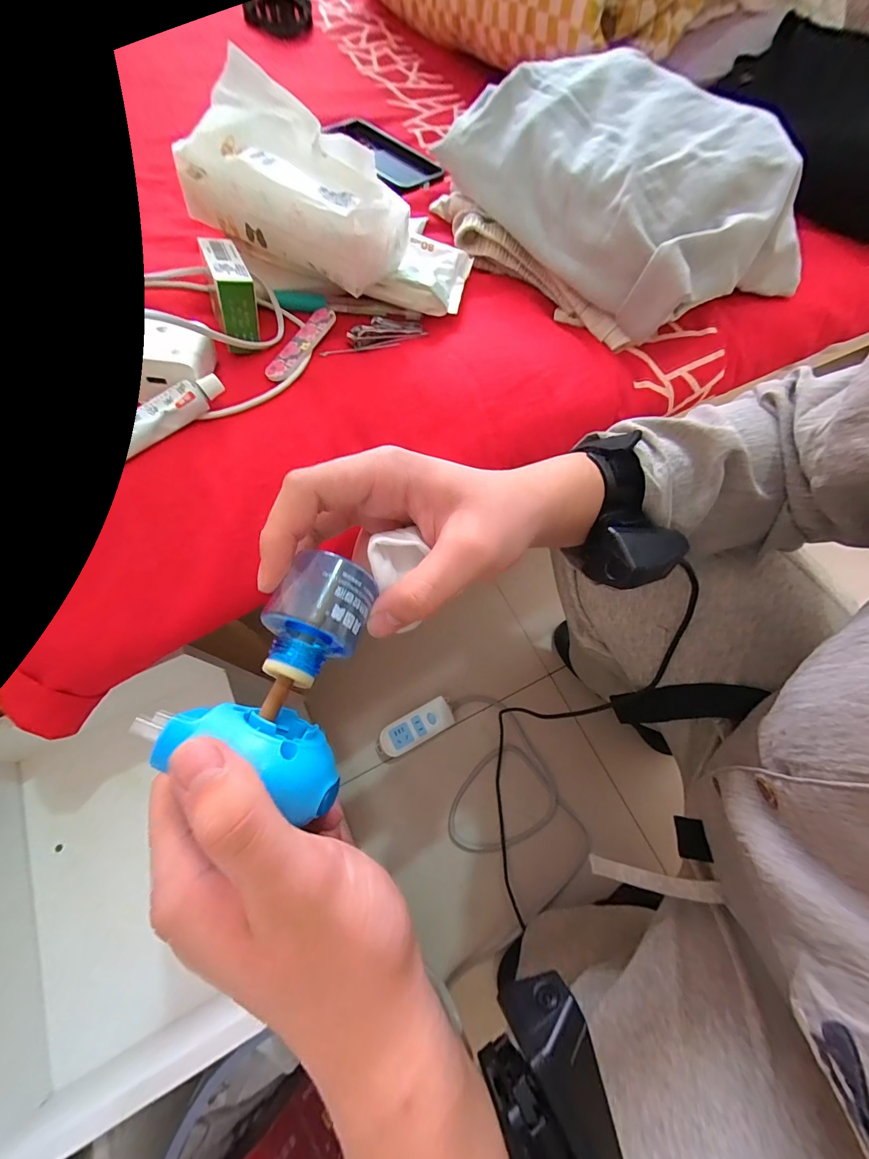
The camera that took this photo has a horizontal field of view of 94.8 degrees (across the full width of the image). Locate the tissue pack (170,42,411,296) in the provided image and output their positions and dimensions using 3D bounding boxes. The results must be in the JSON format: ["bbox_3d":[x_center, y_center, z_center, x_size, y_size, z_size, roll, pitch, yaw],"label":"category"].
[{"bbox_3d":[-0.105,-0.296,0.315,0.153,0.091,0.092,25,69,7],"label":"tissue pack"}]

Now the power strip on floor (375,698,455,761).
[{"bbox_3d":[-0.033,0.252,0.675,0.137,0.027,0.051,-26,72,-13],"label":"power strip on floor"}]

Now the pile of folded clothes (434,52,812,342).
[{"bbox_3d":[0.180,-0.373,0.388,0.328,0.105,0.192,40,71,13],"label":"pile of folded clothes"}]

